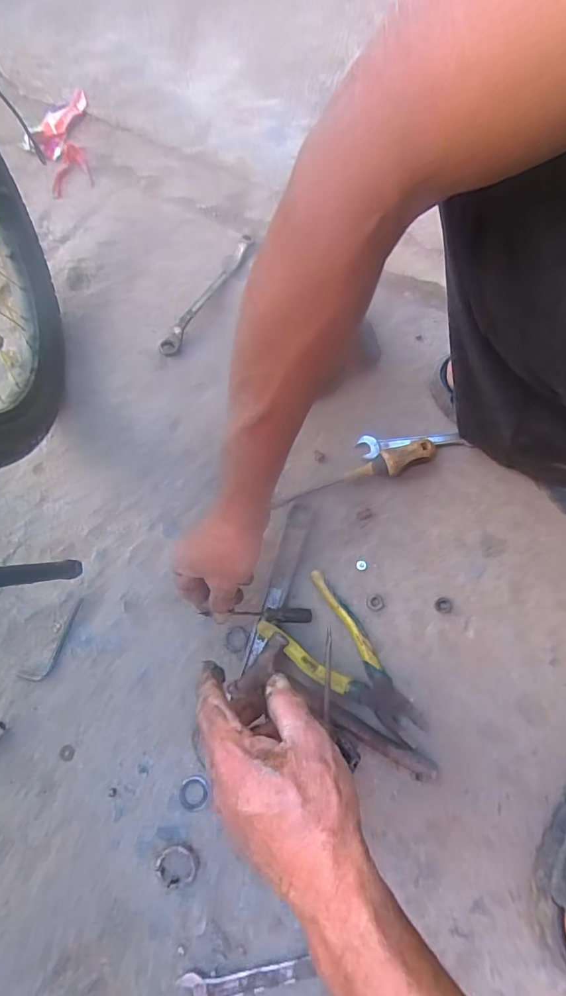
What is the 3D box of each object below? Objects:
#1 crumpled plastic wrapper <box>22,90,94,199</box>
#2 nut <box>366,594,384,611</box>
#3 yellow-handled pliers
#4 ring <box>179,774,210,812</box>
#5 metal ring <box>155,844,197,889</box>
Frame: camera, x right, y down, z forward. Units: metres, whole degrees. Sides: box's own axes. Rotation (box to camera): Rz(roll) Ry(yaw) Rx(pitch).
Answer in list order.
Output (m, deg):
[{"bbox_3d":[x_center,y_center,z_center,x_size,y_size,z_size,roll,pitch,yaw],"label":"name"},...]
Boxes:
[{"bbox_3d":[-0.358,-0.567,0.717,0.094,0.016,0.178,-6,84,-13],"label":"crumpled plastic wrapper"},{"bbox_3d":[0.104,0.117,0.506,0.019,0.004,0.018,0,72,-1],"label":"nut"},{"bbox_3d":[0.072,0.175,0.476,0.089,0.028,0.186,-42,77,-13],"label":"yellow-handled pliers"},{"bbox_3d":[-0.089,0.295,0.449,0.030,0.004,0.031,0,72,-1],"label":"ring"},{"bbox_3d":[-0.101,0.347,0.424,0.039,0.004,0.033,-14,72,-5],"label":"metal ring"}]

